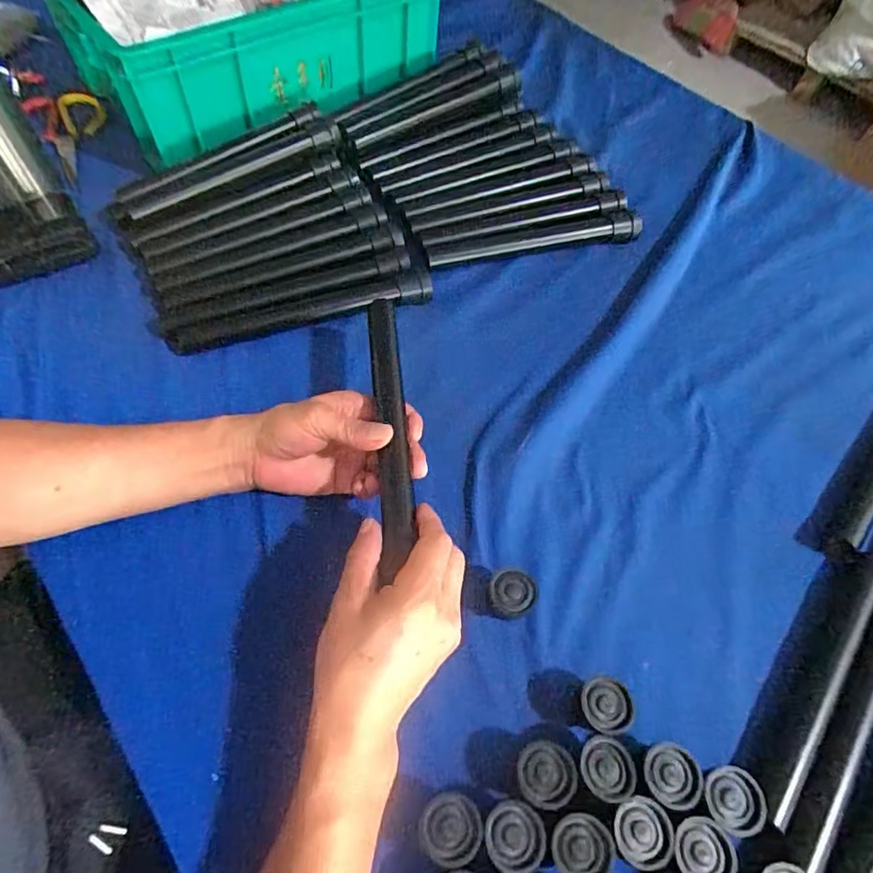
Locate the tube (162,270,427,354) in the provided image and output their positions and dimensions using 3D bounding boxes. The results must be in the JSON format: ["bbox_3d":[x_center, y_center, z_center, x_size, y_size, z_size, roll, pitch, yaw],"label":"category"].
[{"bbox_3d":[-0.134,-0.124,0.545,0.262,0.027,0.029,-14,60,-11],"label":"tube"}]

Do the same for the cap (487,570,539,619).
[{"bbox_3d":[0.056,0.118,0.408,0.037,0.031,0.028,-3,58,-4],"label":"cap"}]

